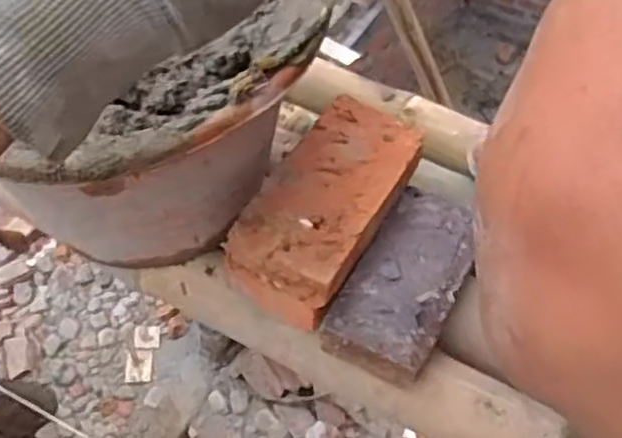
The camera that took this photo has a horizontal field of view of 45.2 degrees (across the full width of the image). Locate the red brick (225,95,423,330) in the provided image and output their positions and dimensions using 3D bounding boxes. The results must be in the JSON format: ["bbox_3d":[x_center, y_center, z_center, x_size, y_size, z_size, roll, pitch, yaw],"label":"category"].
[{"bbox_3d":[0.015,-0.017,0.536,0.081,0.044,0.160,25,57,17],"label":"red brick"}]

